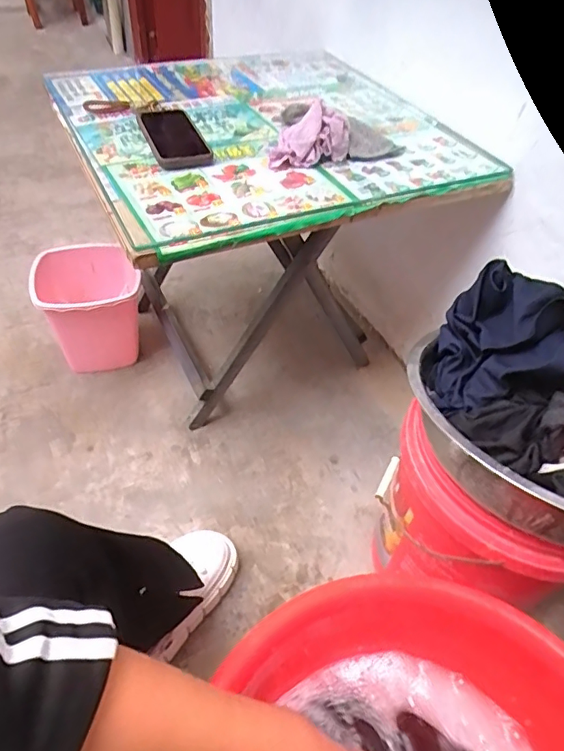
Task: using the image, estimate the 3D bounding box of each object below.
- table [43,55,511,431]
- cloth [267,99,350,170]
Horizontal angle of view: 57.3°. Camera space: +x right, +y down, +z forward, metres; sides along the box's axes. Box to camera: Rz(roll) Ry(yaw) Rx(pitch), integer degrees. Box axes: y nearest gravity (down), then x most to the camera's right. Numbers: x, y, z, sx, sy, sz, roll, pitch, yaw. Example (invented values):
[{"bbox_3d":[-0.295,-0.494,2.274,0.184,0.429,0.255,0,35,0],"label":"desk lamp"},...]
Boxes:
[{"bbox_3d":[-0.041,-0.264,0.989,0.586,0.478,0.561,-18,51,-20],"label":"table"},{"bbox_3d":[0.043,-0.344,0.744,0.106,0.056,0.114,10,47,4],"label":"cloth"}]

